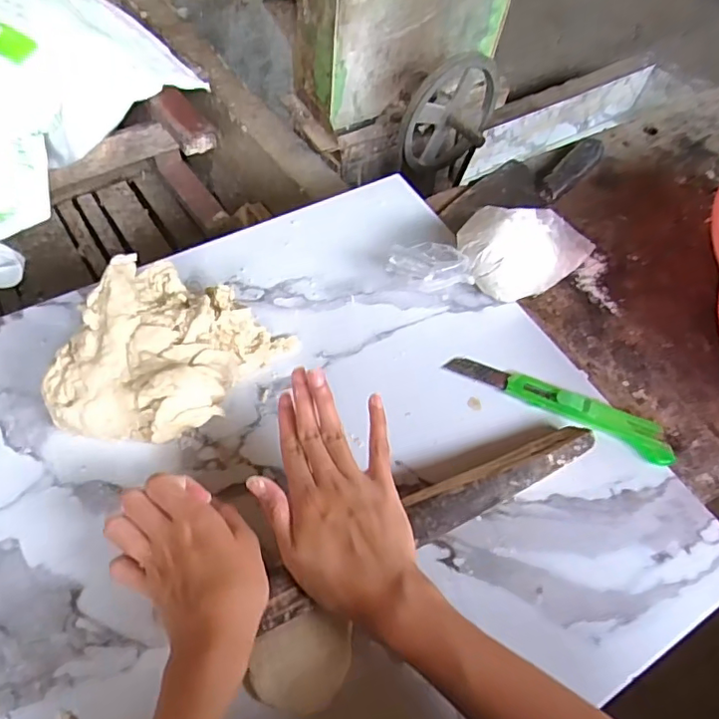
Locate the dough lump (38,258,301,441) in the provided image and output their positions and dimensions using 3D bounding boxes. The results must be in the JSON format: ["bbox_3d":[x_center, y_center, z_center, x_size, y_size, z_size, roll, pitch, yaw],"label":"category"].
[{"bbox_3d":[-0.151,-0.003,0.446,0.133,0.071,0.157,23,59,10],"label":"dough lump"}]

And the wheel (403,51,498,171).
[{"bbox_3d":[0.169,-0.393,0.946,0.090,0.194,0.227,52,32,18],"label":"wheel"}]

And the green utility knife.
[{"bbox_3d":[0.171,0.034,0.484,0.192,0.009,0.034,27,57,10],"label":"green utility knife"}]

